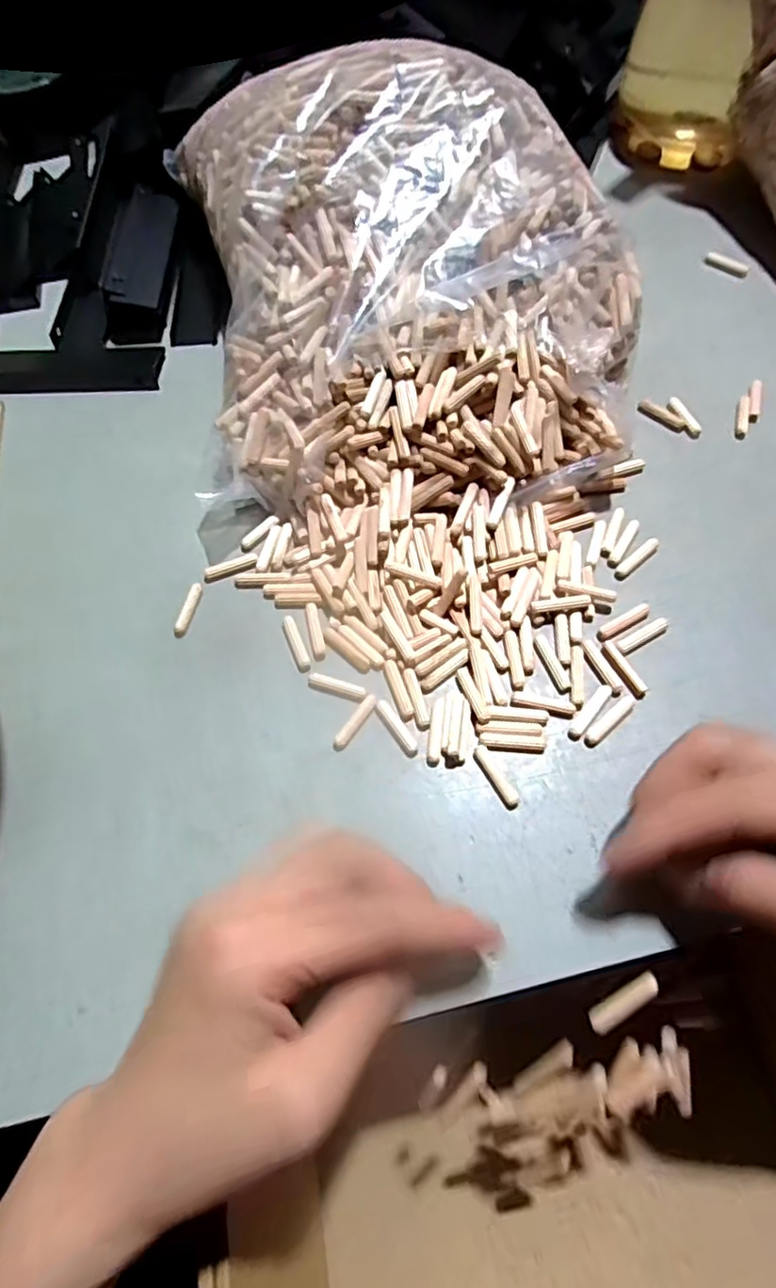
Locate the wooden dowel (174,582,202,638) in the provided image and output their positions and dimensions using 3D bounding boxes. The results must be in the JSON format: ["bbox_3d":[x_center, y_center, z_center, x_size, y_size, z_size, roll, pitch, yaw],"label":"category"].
[{"bbox_3d":[-0.103,-0.018,0.329,0.006,0.004,0.031,12,65,8],"label":"wooden dowel"}]

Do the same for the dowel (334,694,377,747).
[{"bbox_3d":[-0.015,0.036,0.299,0.006,0.006,0.029,33,69,16],"label":"dowel"}]

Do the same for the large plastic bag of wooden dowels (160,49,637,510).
[{"bbox_3d":[0.005,-0.212,0.360,0.238,0.112,0.270,-9,64,-2],"label":"large plastic bag of wooden dowels"}]

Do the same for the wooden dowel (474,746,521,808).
[{"bbox_3d":[0.049,0.059,0.285,0.007,0.004,0.030,-29,66,-12],"label":"wooden dowel"}]

